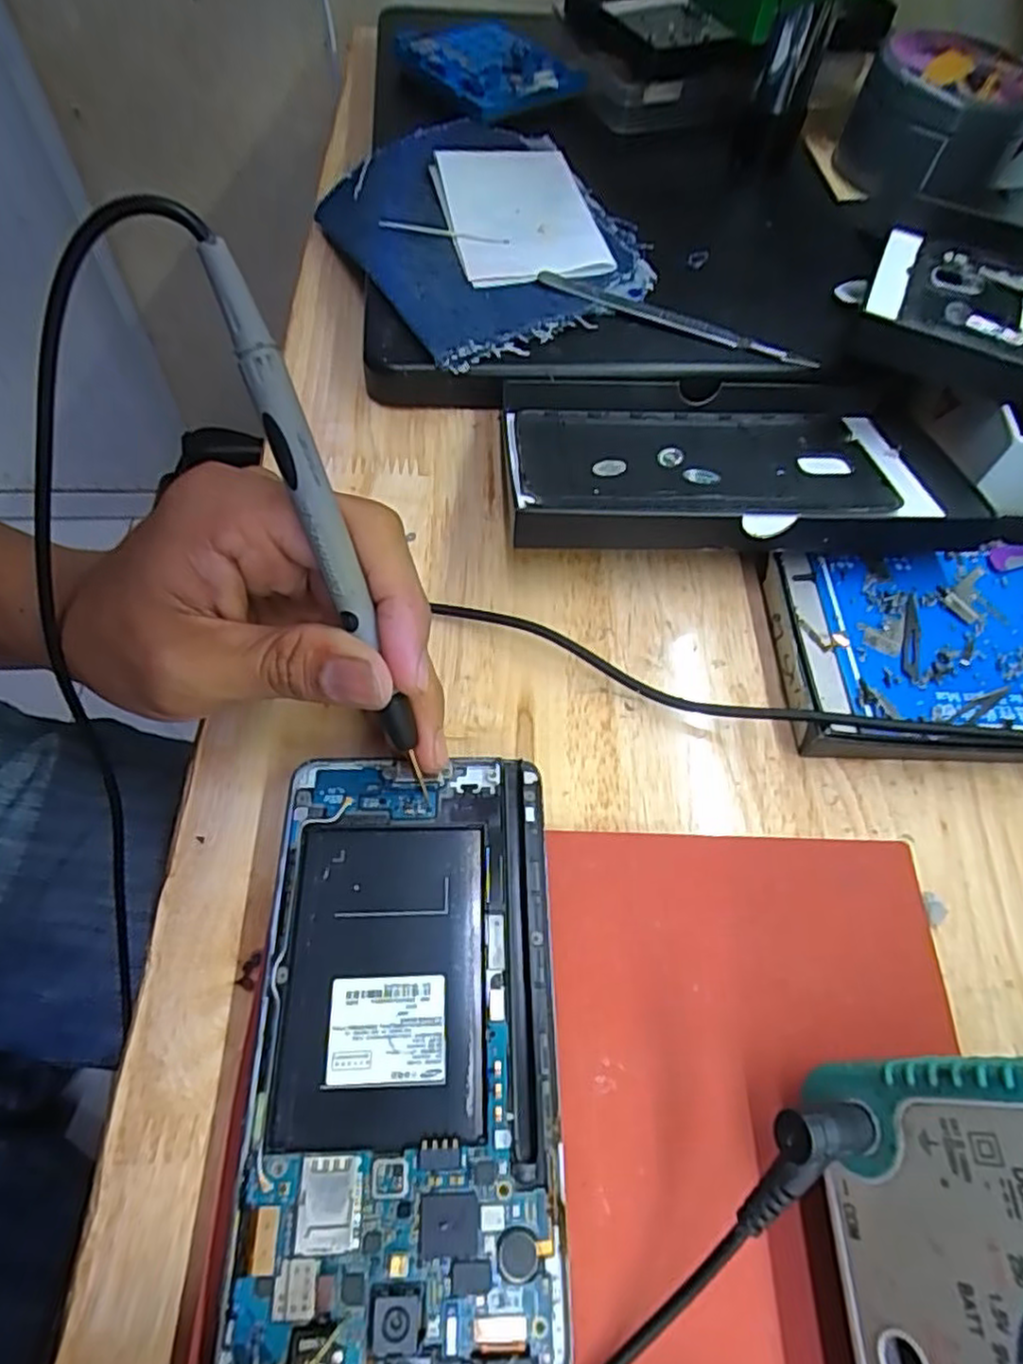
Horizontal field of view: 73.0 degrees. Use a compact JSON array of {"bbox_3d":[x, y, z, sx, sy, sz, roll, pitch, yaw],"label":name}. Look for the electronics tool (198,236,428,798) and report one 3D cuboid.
[{"bbox_3d":[-0.045,-0.030,0.178,0.009,0.144,0.011,-23,26,-14],"label":"electronics tool"}]

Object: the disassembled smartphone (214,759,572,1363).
[{"bbox_3d":[-0.027,0.091,0.183,0.076,0.005,0.146,-1,62,-3],"label":"disassembled smartphone"}]

